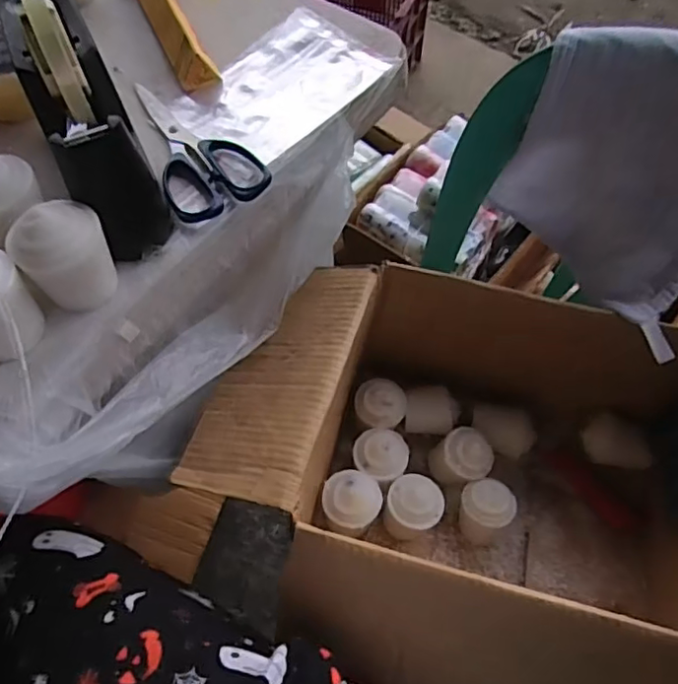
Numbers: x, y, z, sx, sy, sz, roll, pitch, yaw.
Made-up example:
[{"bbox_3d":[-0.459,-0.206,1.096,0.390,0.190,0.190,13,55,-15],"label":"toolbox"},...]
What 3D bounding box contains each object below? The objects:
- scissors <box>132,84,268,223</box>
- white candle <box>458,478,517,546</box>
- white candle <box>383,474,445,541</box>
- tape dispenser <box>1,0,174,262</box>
[{"bbox_3d":[-0.133,-0.163,0.484,0.078,0.013,0.169,-35,66,-18],"label":"scissors"},{"bbox_3d":[0.154,0.179,0.630,0.052,0.067,0.057,21,63,11],"label":"white candle"},{"bbox_3d":[0.078,0.175,0.623,0.056,0.062,0.056,0,61,0],"label":"white candle"},{"bbox_3d":[-0.181,-0.157,0.417,0.058,0.136,0.170,-25,64,-14],"label":"tape dispenser"}]

